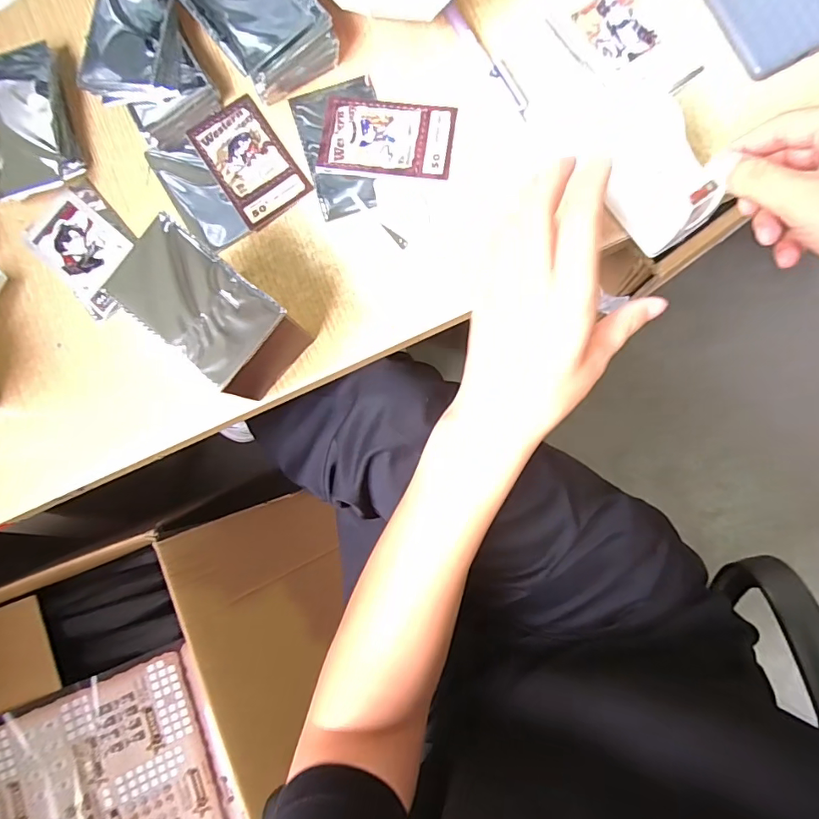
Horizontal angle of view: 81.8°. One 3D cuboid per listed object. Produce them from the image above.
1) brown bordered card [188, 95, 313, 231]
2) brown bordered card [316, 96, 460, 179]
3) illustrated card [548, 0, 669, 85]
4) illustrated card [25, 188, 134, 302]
[{"bbox_3d":[-0.139,-0.217,0.411,0.062,0.005,0.109,-34,83,-3],"label":"brown bordered card"},{"bbox_3d":[-0.019,-0.227,0.397,0.110,0.005,0.067,9,86,8],"label":"brown bordered card"},{"bbox_3d":[0.164,-0.310,0.384,0.068,0.004,0.076,-33,82,3],"label":"illustrated card"},{"bbox_3d":[-0.293,-0.147,0.417,0.091,0.007,0.063,39,90,9],"label":"illustrated card"}]

